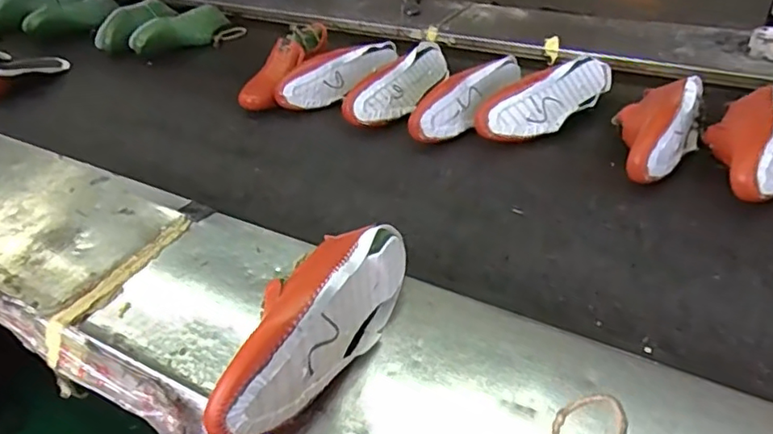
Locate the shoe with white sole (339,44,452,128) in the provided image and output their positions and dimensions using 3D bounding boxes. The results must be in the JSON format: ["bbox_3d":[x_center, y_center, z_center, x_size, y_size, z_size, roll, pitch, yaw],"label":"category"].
[{"bbox_3d":[0.022,-0.233,1.031,0.075,0.075,0.259,19,45,29],"label":"shoe with white sole"}]

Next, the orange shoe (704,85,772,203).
[{"bbox_3d":[0.504,-0.105,0.794,0.117,0.070,0.249,20,45,29],"label":"orange shoe"}]

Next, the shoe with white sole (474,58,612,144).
[{"bbox_3d":[0.257,-0.189,0.932,0.251,0.081,0.073,-28,43,-26],"label":"shoe with white sole"}]

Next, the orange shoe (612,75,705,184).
[{"bbox_3d":[0.388,-0.125,0.833,0.114,0.078,0.224,14,42,24],"label":"orange shoe"}]

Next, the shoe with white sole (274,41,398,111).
[{"bbox_3d":[-0.095,-0.270,1.100,0.260,0.073,0.078,-27,43,-24],"label":"shoe with white sole"}]

